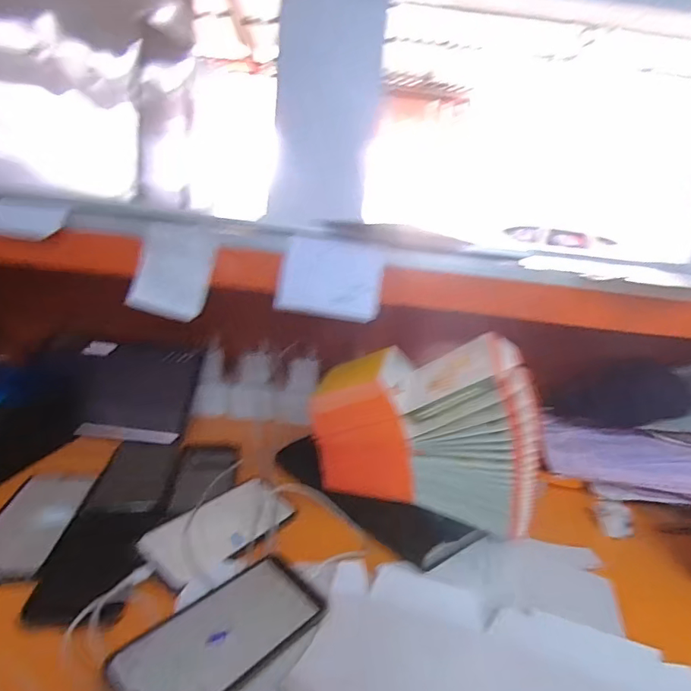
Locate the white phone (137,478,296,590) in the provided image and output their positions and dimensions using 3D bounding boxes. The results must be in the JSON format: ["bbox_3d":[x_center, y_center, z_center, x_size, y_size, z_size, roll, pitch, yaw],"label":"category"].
[{"bbox_3d":[-0.130,0.191,0.509,0.072,0.012,0.160,35,30,26],"label":"white phone"}]

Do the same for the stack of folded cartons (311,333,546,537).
[{"bbox_3d":[0.100,0.088,0.563,0.261,0.178,0.092,9,16,11],"label":"stack of folded cartons"}]

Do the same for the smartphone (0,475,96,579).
[{"bbox_3d":[-0.326,0.178,0.500,0.072,0.014,0.168,2,16,-11],"label":"smartphone"}]

